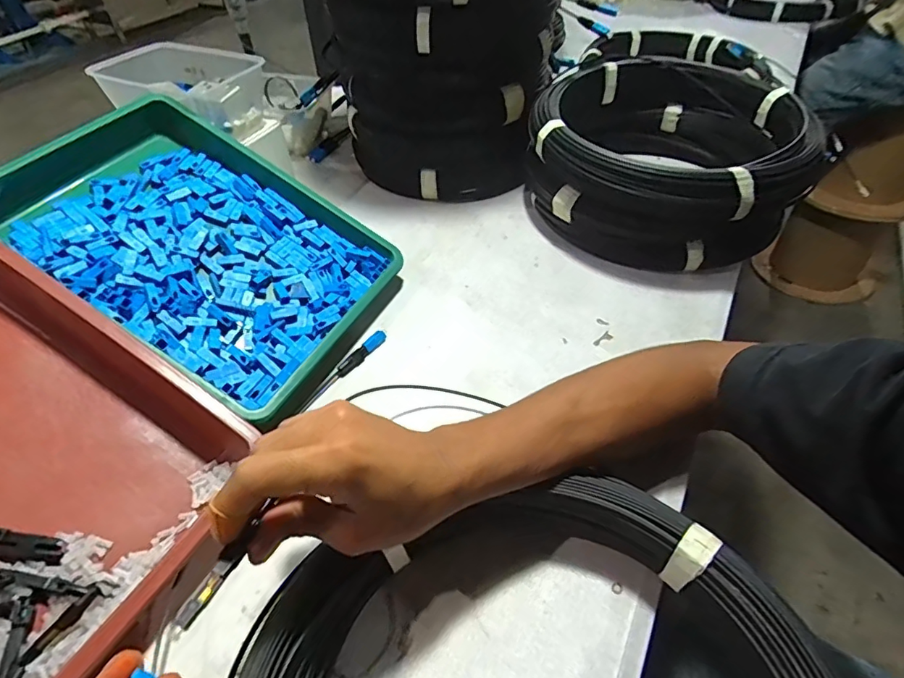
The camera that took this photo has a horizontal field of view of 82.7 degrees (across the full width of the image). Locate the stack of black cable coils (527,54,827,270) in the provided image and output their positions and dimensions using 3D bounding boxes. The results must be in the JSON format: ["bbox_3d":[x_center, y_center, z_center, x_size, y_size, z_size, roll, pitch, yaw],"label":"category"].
[{"bbox_3d":[0.242,-0.210,0.598,0.294,0.120,0.290,11,48,13],"label":"stack of black cable coils"}]

